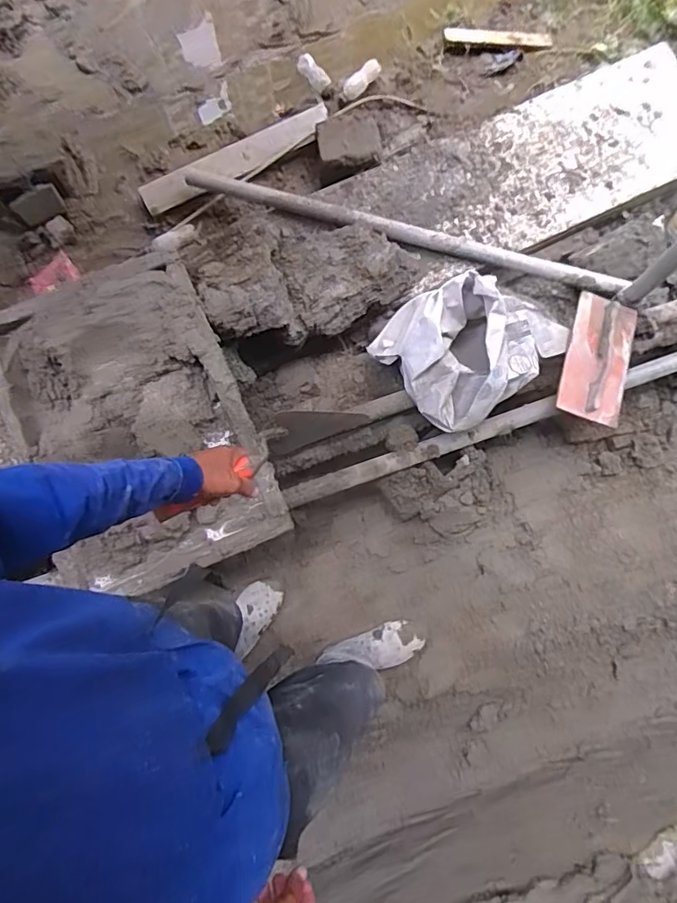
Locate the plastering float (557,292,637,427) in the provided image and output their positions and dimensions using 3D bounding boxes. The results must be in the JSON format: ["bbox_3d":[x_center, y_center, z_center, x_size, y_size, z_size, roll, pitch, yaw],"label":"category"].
[{"bbox_3d":[0.641,-0.227,1.270,0.156,0.045,0.326,18,78,3],"label":"plastering float"}]

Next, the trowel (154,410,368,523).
[{"bbox_3d":[-0.112,0.010,0.753,0.317,0.064,0.068,-30,72,-21],"label":"trowel"}]

